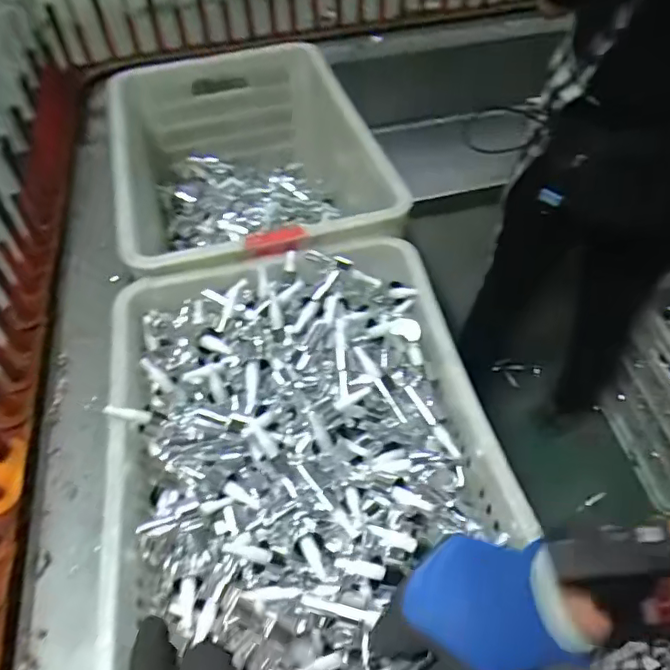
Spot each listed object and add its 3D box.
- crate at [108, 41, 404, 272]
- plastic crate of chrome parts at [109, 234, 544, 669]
[{"bbox_3d":[-0.153,-0.254,0.930,0.356,0.268,0.583,-11,52,-12],"label":"crate"},{"bbox_3d":[-0.028,0.129,0.541,0.330,0.105,0.500,-8,51,-9],"label":"plastic crate of chrome parts"}]

